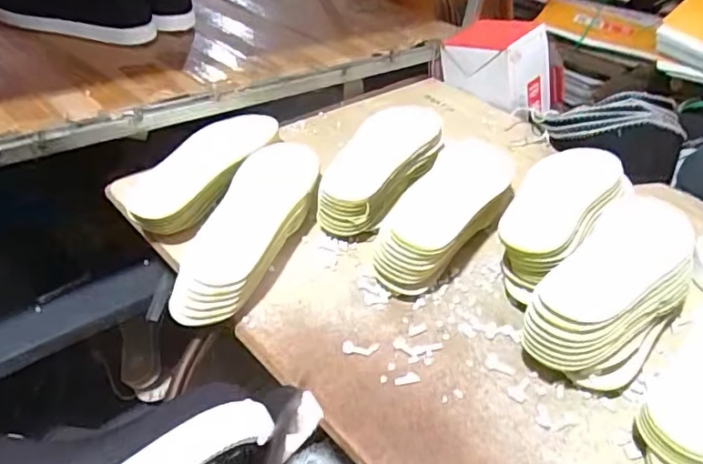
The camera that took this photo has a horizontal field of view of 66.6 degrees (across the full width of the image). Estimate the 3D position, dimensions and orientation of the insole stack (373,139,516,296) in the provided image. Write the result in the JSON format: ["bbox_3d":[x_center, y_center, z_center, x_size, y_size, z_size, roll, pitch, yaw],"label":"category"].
[{"bbox_3d":[0.100,-0.019,0.574,0.092,0.087,0.211,25,45,22],"label":"insole stack"}]

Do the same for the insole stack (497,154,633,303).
[{"bbox_3d":[0.216,-0.008,0.578,0.100,0.080,0.243,27,45,24],"label":"insole stack"}]

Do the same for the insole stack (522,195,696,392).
[{"bbox_3d":[0.268,0.048,0.522,0.099,0.075,0.274,32,48,29],"label":"insole stack"}]

